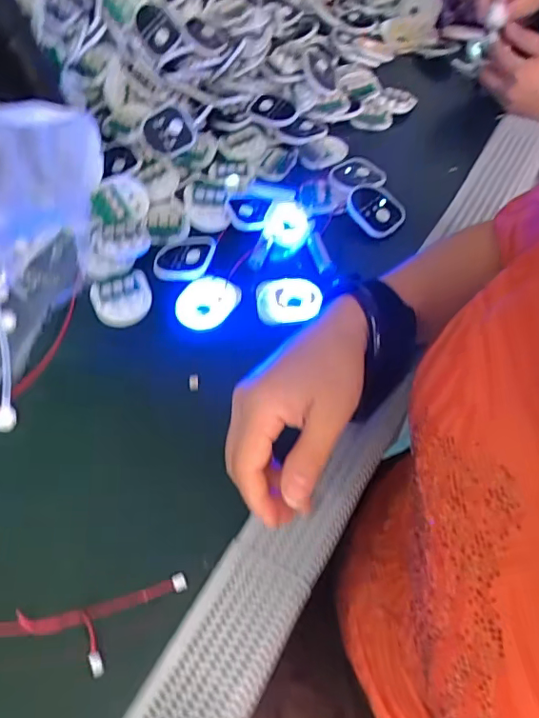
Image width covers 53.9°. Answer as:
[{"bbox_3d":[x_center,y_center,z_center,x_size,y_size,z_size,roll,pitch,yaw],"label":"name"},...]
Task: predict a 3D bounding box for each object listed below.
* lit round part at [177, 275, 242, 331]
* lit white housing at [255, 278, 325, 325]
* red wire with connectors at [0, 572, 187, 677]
[{"bbox_3d":[-0.056,-0.052,0.469,0.044,0.009,0.057,22,58,18],"label":"lit round part"},{"bbox_3d":[0.017,-0.053,0.469,0.057,0.009,0.052,-4,53,0],"label":"lit white housing"},{"bbox_3d":[-0.156,0.155,0.323,0.202,0.005,0.054,1,54,4],"label":"red wire with connectors"}]

